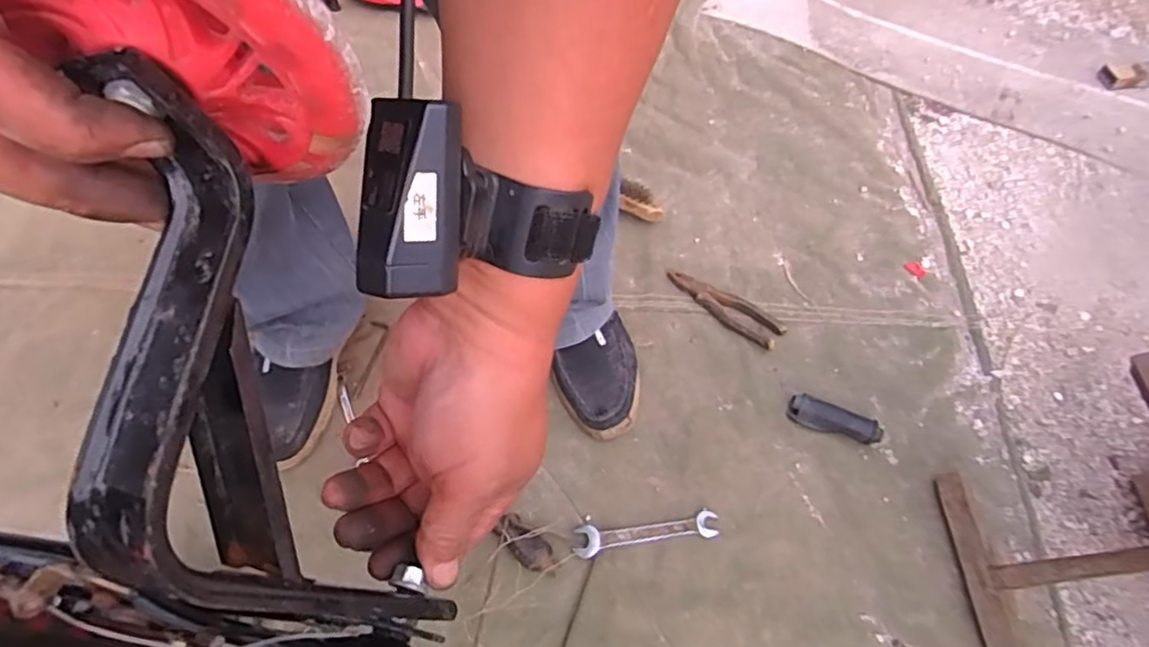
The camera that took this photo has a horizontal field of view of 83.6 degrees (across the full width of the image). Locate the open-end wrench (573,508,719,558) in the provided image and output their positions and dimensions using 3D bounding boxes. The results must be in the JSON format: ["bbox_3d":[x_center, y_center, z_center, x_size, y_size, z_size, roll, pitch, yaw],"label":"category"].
[{"bbox_3d":[0.076,0.226,0.693,0.153,0.009,0.032,-7,59,-2],"label":"open-end wrench"}]

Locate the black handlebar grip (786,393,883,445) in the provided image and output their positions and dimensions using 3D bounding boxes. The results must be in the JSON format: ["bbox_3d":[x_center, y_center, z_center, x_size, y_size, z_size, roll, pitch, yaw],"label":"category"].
[{"bbox_3d":[0.297,0.112,0.736,0.102,0.026,0.032,19,62,13],"label":"black handlebar grip"}]

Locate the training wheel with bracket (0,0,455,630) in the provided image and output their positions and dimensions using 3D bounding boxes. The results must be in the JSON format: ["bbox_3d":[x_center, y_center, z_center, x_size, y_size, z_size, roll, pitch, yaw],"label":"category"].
[{"bbox_3d":[-0.102,0.002,0.188,0.080,0.226,0.076,0,17,2],"label":"training wheel with bracket"}]

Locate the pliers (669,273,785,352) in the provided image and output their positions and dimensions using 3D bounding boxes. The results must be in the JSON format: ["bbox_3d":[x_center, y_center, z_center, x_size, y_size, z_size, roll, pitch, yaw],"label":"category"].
[{"bbox_3d":[0.190,-0.024,0.825,0.163,0.011,0.045,37,67,21],"label":"pliers"}]

